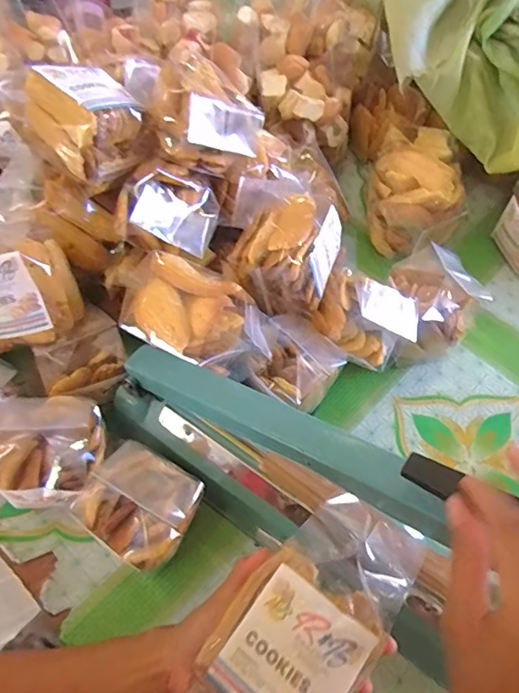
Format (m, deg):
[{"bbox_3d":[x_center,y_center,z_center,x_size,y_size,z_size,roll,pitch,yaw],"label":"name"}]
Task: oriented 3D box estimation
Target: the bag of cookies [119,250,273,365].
[{"bbox_3d":[-0.056,-0.024,0.445,0.128,0.058,0.079,24,62,11],"label":"bag of cookies"}]

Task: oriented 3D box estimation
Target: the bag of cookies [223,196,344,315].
[{"bbox_3d":[0.028,-0.088,0.498,0.086,0.077,0.094,25,62,11],"label":"bag of cookies"}]

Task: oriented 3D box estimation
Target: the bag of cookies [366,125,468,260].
[{"bbox_3d":[0.195,-0.189,0.648,0.113,0.086,0.154,15,60,6],"label":"bag of cookies"}]

